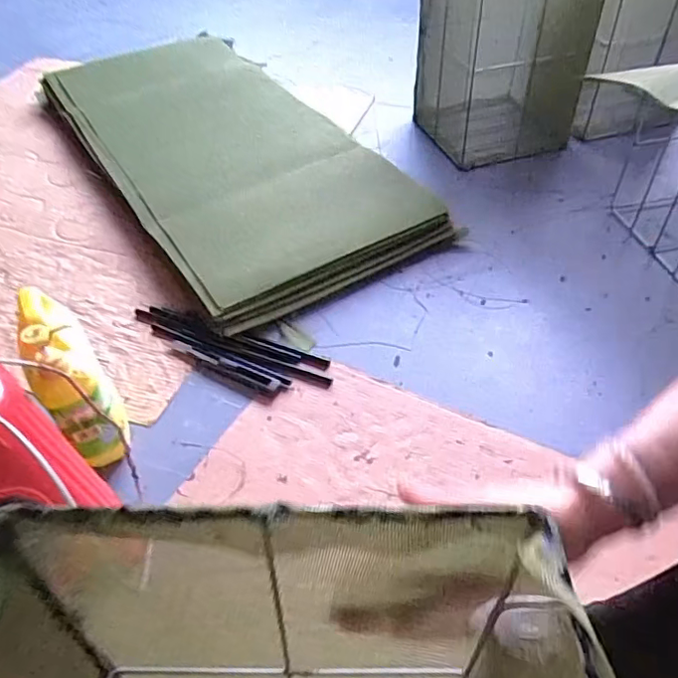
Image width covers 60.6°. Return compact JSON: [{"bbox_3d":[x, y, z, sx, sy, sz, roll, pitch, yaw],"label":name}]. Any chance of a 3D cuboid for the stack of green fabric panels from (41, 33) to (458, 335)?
[{"bbox_3d":[-0.252,-0.417,1.240,0.477,0.111,0.988,-28,52,-22],"label":"stack of green fabric panels"}]

